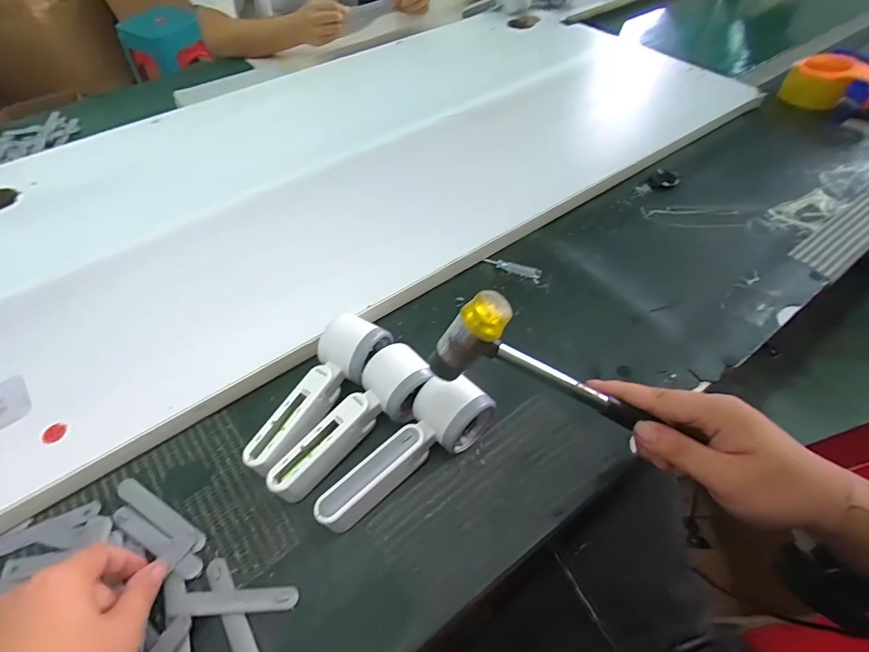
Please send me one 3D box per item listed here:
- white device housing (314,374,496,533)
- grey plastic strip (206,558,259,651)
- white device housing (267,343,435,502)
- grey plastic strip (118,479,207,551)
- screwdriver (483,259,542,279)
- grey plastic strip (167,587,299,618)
[{"bbox_3d":[-0.023,0.107,0.371,0.171,0.051,0.057,-35,61,-22],"label":"white device housing"},{"bbox_3d":[-0.150,0.221,0.325,0.016,0.004,0.096,-30,59,-19],"label":"grey plastic strip"},{"bbox_3d":[-0.073,0.087,0.393,0.167,0.054,0.058,-39,62,-24],"label":"white device housing"},{"bbox_3d":[-0.234,0.161,0.370,0.097,0.004,0.015,27,49,15],"label":"grey plastic strip"},{"bbox_3d":[0.097,-0.073,0.538,0.071,0.008,0.013,15,56,12],"label":"screwdriver"},{"bbox_3d":[-0.154,0.211,0.330,0.096,0.006,0.016,-3,54,-1],"label":"grey plastic strip"}]

